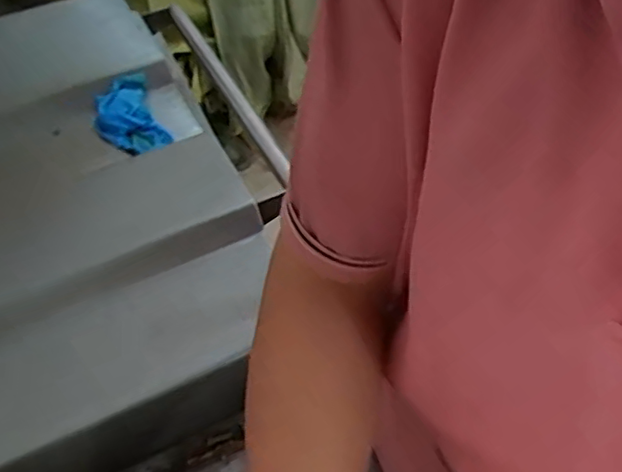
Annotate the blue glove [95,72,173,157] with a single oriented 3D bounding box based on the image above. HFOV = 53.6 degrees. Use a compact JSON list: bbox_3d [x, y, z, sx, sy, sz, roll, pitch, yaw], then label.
[{"bbox_3d":[-0.213,-0.140,0.714,0.074,0.036,0.116,-23,54,-15],"label":"blue glove"}]

